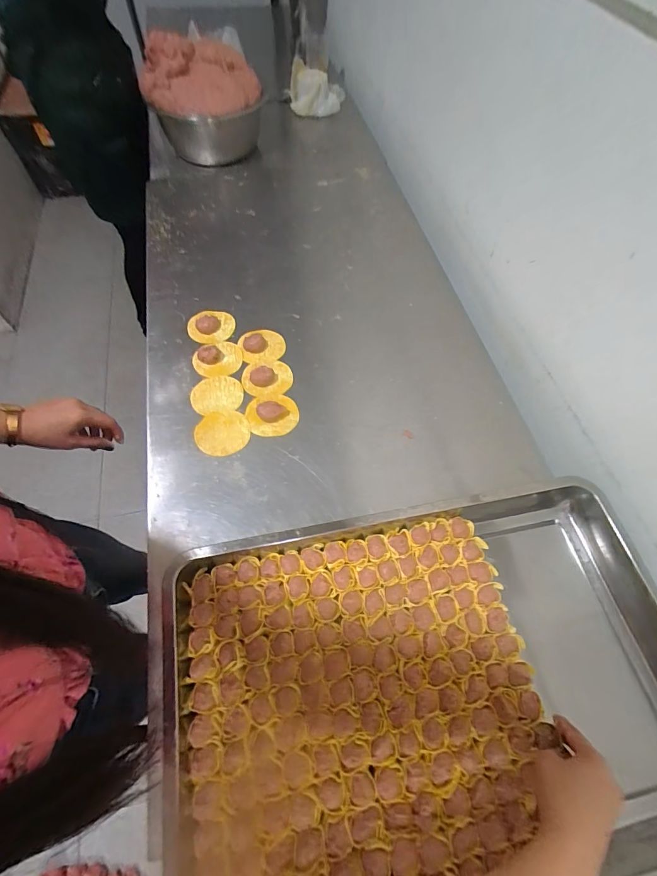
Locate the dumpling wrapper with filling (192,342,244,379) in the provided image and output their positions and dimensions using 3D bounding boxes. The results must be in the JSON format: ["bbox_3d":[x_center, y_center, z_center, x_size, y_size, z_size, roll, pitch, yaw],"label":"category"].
[{"bbox_3d":[-0.193,-0.140,0.667,0.084,0.032,0.064,-21,64,-13],"label":"dumpling wrapper with filling"}]

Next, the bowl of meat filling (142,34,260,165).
[{"bbox_3d":[-0.292,-0.780,0.903,0.249,0.196,0.266,-16,63,-11],"label":"bowl of meat filling"}]

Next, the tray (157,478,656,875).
[{"bbox_3d":[0.128,0.271,0.444,0.608,0.059,0.371,-8,64,-5],"label":"tray"}]

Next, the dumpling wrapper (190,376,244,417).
[{"bbox_3d":[-0.185,-0.073,0.639,0.082,0.008,0.071,-12,62,-9],"label":"dumpling wrapper"}]

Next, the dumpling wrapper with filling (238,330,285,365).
[{"bbox_3d":[-0.118,-0.167,0.683,0.078,0.016,0.070,-4,62,-5],"label":"dumpling wrapper with filling"}]

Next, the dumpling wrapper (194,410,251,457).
[{"bbox_3d":[-0.168,-0.008,0.609,0.083,0.004,0.076,1,61,-2],"label":"dumpling wrapper"}]

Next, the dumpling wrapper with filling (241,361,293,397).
[{"bbox_3d":[-0.105,-0.106,0.649,0.083,0.022,0.065,0,61,-3],"label":"dumpling wrapper with filling"}]

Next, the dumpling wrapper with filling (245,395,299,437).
[{"bbox_3d":[-0.091,-0.044,0.617,0.080,0.024,0.080,1,61,-2],"label":"dumpling wrapper with filling"}]

